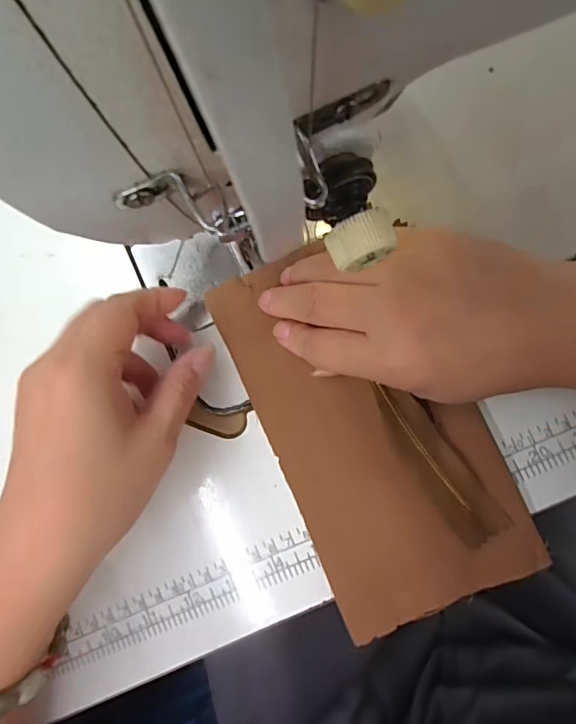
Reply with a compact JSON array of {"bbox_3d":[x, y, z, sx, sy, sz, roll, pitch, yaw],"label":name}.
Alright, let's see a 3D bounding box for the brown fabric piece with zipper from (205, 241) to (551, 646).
[{"bbox_3d":[0.044,0.032,0.249,0.110,0.017,0.204,-24,83,3],"label":"brown fabric piece with zipper"}]

